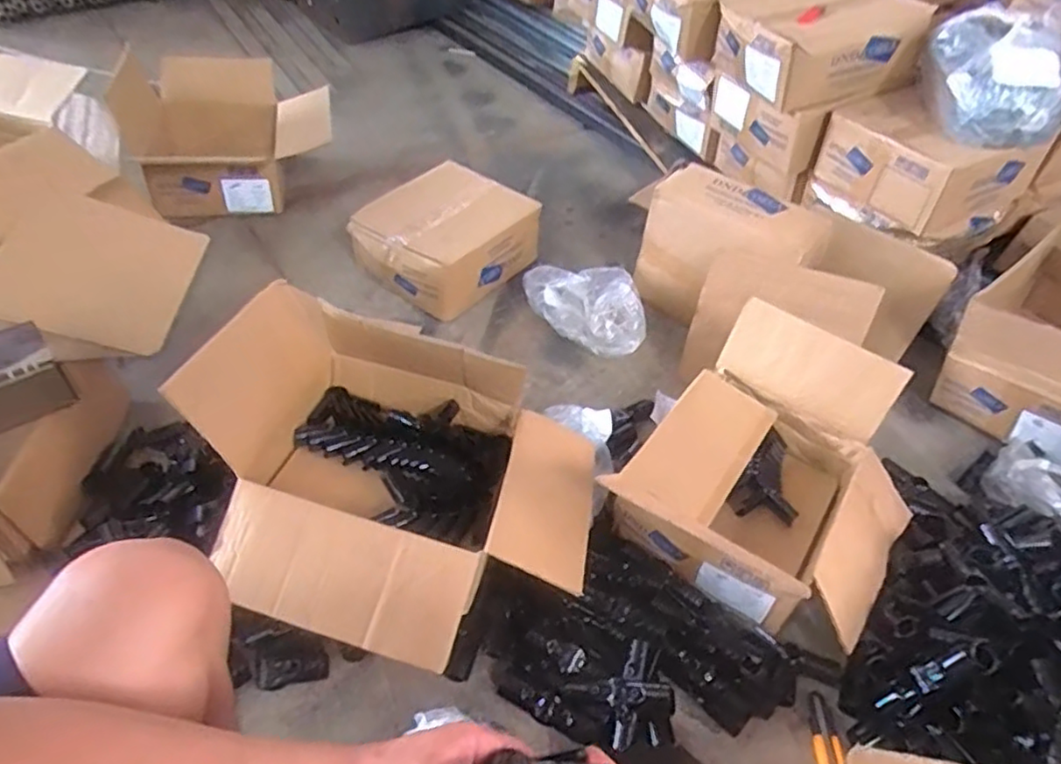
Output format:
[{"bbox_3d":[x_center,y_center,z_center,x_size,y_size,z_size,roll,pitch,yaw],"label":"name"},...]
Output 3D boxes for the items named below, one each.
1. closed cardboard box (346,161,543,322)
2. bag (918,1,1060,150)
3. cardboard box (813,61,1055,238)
[{"bbox_3d":[-0.183,-0.311,1.410,0.307,0.154,0.337,29,49,21],"label":"closed cardboard box"},{"bbox_3d":[0.867,-0.563,1.203,0.275,0.172,0.259,28,49,19],"label":"bag"},{"bbox_3d":[0.810,-0.457,1.330,0.341,0.154,0.302,-19,51,-24],"label":"cardboard box"}]

